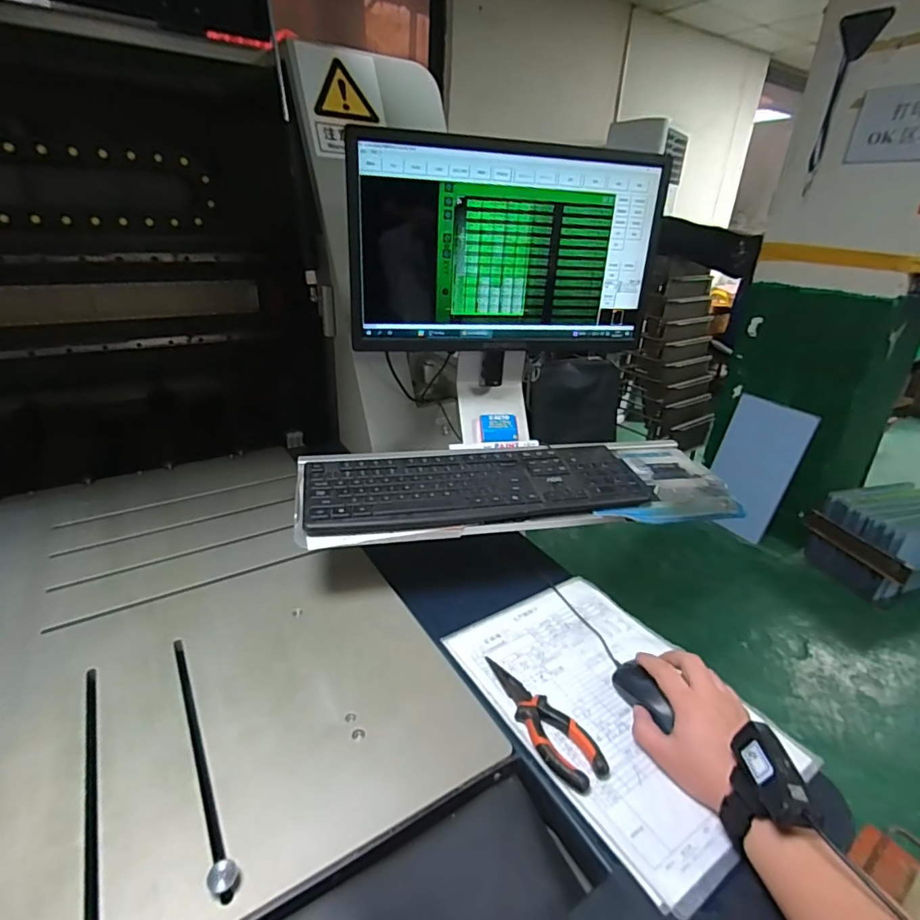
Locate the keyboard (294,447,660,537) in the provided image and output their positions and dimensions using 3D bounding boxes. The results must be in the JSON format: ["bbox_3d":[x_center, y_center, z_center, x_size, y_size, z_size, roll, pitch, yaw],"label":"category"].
[{"bbox_3d":[0.031,0.031,0.684,0.449,0.031,0.140,-4,27,-14],"label":"keyboard"}]

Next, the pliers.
[{"bbox_3d":[0.074,0.247,0.497,0.047,0.015,0.149,-16,31,-31],"label":"pliers"}]

